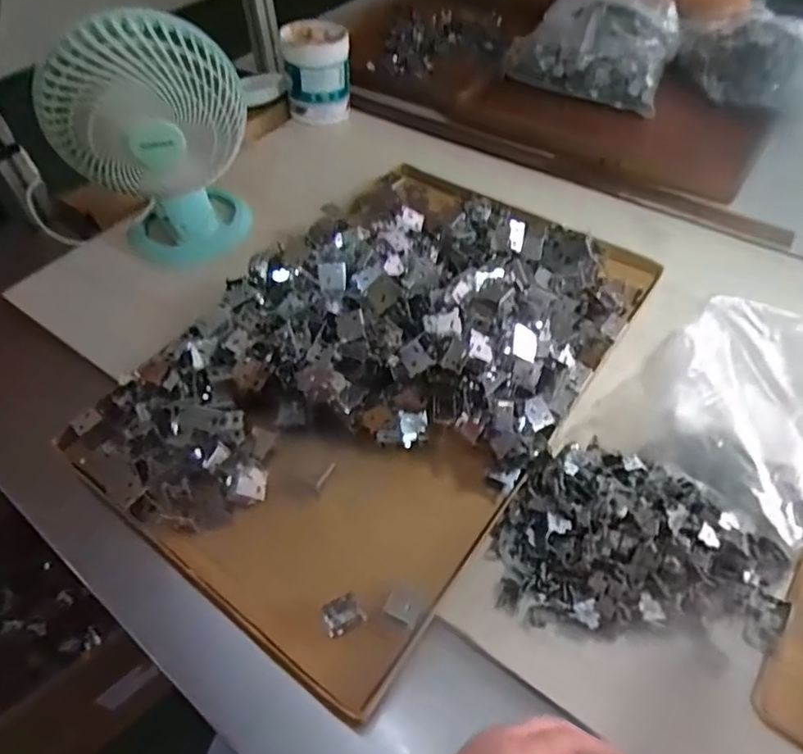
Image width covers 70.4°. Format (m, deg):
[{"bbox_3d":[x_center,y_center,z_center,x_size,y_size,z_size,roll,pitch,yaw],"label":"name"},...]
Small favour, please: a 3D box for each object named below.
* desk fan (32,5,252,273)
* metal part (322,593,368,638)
[{"bbox_3d":[-0.317,-0.301,0.781,0.224,0.360,0.185,-14,53,-9],"label":"desk fan"},{"bbox_3d":[-0.050,0.207,0.493,0.033,0.025,0.026,-20,54,-13],"label":"metal part"}]

